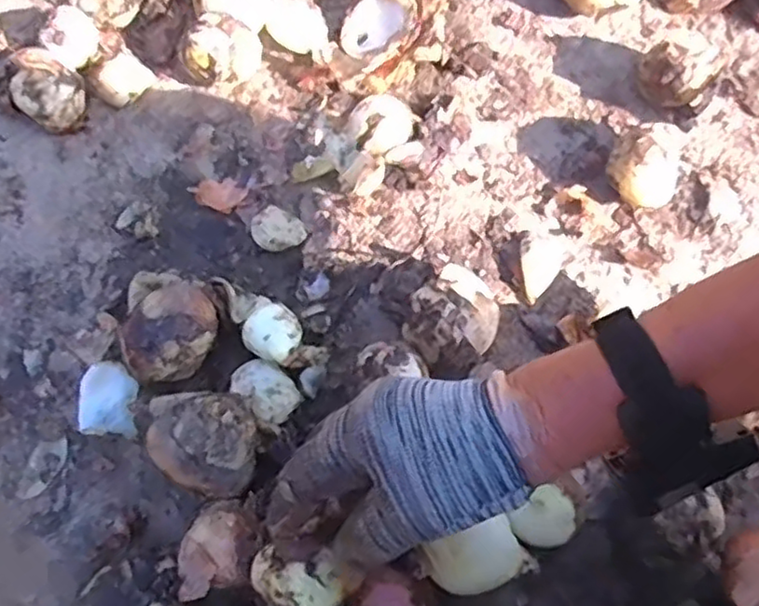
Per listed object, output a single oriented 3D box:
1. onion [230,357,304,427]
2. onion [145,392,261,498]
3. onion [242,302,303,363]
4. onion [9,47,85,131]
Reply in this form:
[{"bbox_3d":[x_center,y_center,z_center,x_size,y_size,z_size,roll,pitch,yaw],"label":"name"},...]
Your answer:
[{"bbox_3d":[-0.078,0.062,0.473,0.047,0.024,0.033,41,77,9],"label":"onion"},{"bbox_3d":[-0.110,0.089,0.431,0.061,0.050,0.064,-3,75,-5],"label":"onion"},{"bbox_3d":[-0.073,0.024,0.470,0.037,0.035,0.038,1,74,-3],"label":"onion"},{"bbox_3d":[-0.249,-0.157,0.511,0.051,0.052,0.046,40,77,9],"label":"onion"}]

